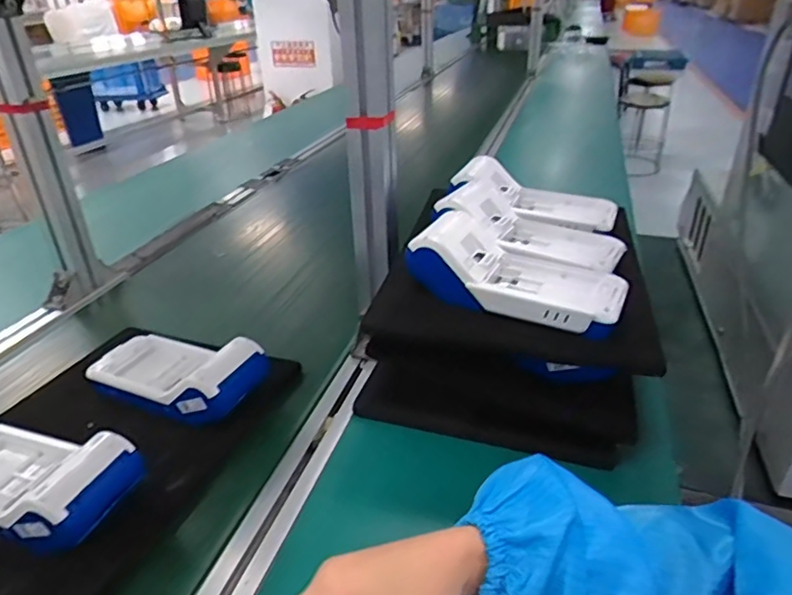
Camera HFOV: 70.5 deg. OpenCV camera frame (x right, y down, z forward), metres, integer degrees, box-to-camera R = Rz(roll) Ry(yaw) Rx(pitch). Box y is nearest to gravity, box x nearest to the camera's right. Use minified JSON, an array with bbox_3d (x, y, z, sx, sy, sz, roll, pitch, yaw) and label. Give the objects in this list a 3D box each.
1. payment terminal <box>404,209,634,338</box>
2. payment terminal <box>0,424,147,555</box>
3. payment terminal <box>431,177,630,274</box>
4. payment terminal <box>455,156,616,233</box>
[{"bbox_3d":[0.113,-0.030,0.511,0.182,0.062,0.090,15,33,26],"label":"payment terminal"},{"bbox_3d":[-0.304,0.140,0.458,0.189,0.049,0.088,10,31,18],"label":"payment terminal"},{"bbox_3d":[0.146,-0.077,0.586,0.178,0.053,0.109,18,35,30],"label":"payment terminal"},{"bbox_3d":[0.165,-0.120,0.662,0.182,0.054,0.090,13,33,24],"label":"payment terminal"}]

